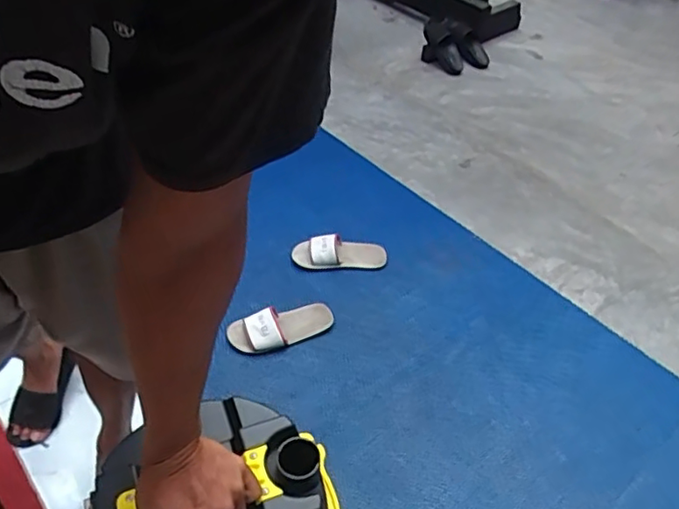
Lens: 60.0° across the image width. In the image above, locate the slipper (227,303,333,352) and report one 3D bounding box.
[{"bbox_3d":[-0.139,0.172,1.420,0.254,0.055,0.095,-16,47,-19],"label":"slipper"}]

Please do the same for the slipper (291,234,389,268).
[{"bbox_3d":[-0.003,-0.008,1.612,0.256,0.054,0.097,-4,44,-8],"label":"slipper"}]

